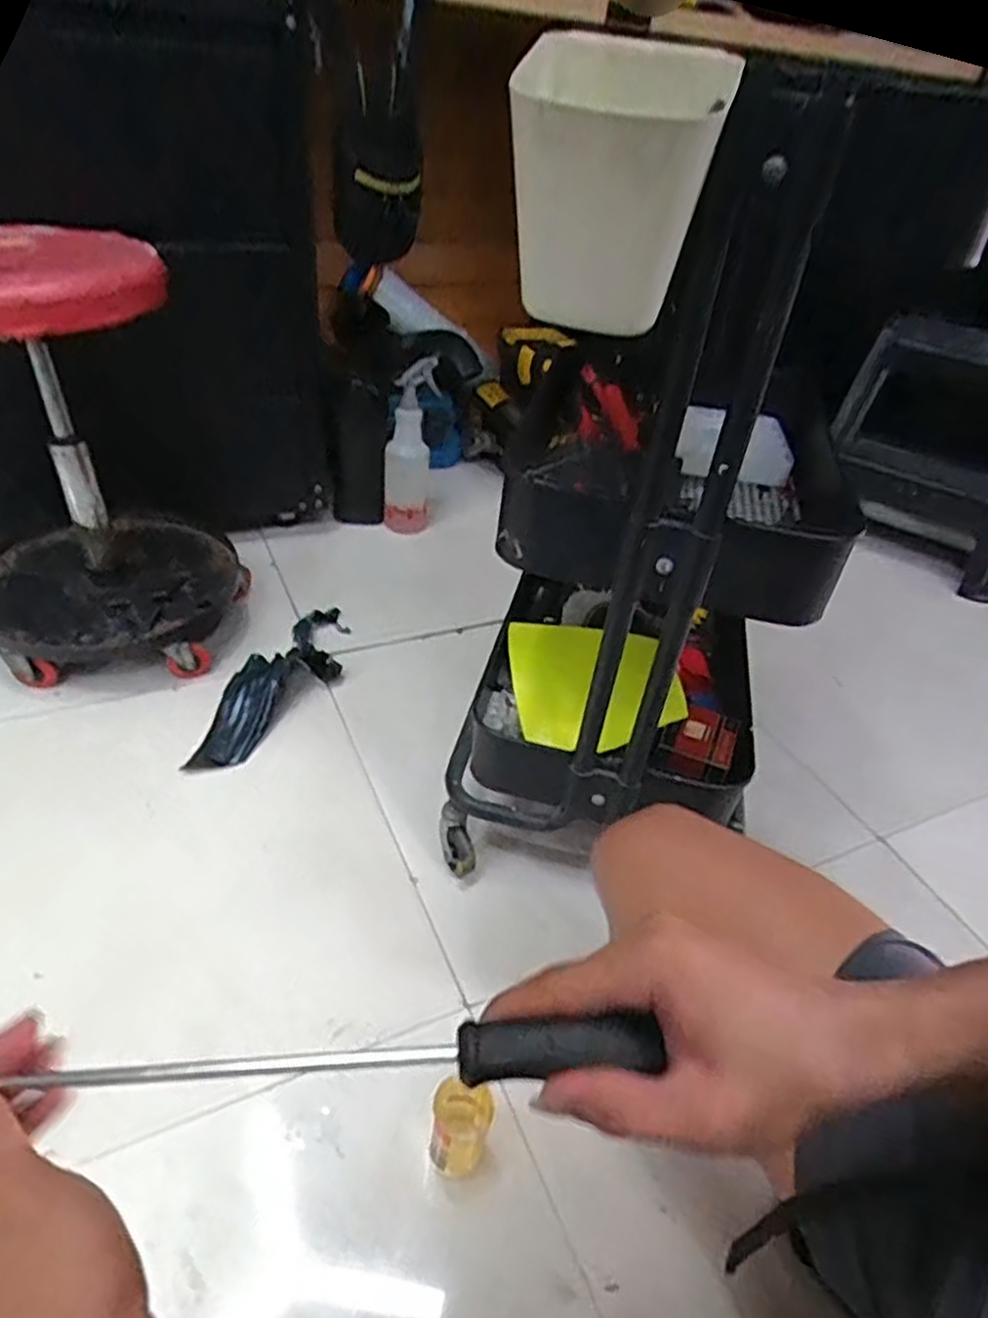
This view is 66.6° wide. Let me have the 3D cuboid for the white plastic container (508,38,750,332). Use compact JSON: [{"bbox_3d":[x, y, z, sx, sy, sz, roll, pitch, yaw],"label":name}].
[{"bbox_3d":[0.070,-0.289,0.460,0.116,0.131,0.128,23,64,9],"label":"white plastic container"}]

